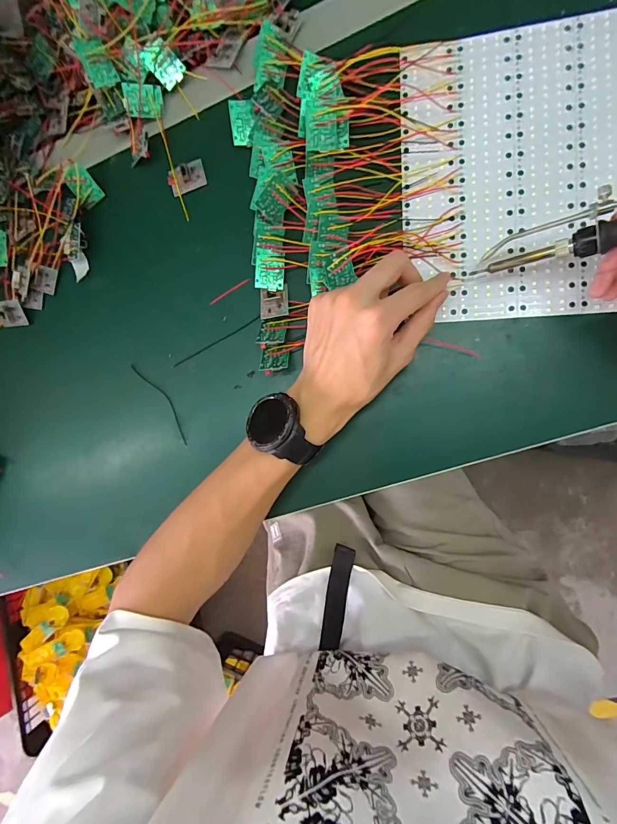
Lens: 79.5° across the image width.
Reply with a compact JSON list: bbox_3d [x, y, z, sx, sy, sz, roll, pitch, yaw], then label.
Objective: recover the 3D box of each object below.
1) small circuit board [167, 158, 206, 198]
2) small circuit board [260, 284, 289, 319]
[{"bbox_3d":[-0.118,-0.227,0.360,0.037,0.008,0.024,-21,85,10],"label":"small circuit board"},{"bbox_3d":[-0.031,-0.100,0.338,0.026,0.009,0.028,-9,87,10],"label":"small circuit board"}]

